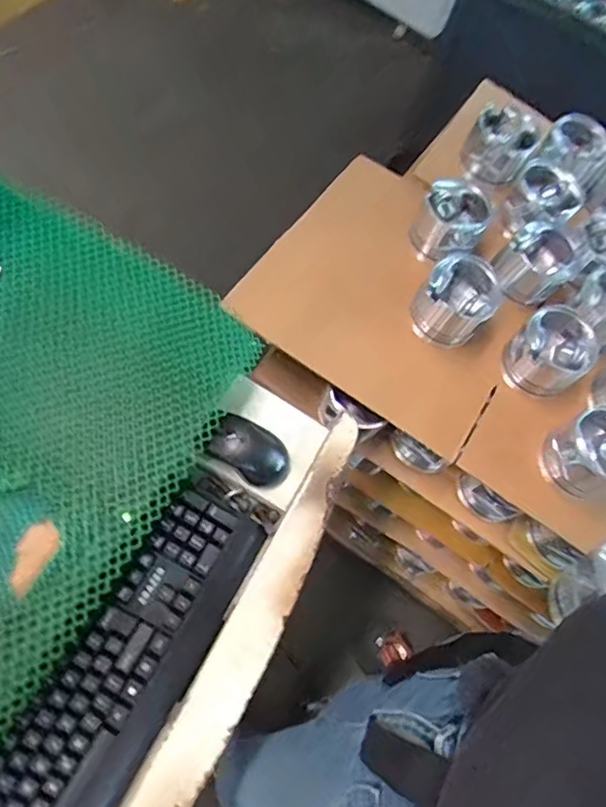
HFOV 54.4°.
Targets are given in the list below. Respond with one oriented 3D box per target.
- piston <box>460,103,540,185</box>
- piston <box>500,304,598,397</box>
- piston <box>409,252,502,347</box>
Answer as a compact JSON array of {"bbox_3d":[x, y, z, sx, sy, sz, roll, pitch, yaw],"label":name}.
[{"bbox_3d":[0.347,-0.454,1.034,0.103,0.099,0.103,1,66,-1],"label":"piston"},{"bbox_3d":[0.368,-0.075,0.878,0.109,0.089,0.113,1,66,-1],"label":"piston"},{"bbox_3d":[0.231,-0.153,0.892,0.109,0.109,0.105,-38,83,-28],"label":"piston"}]

